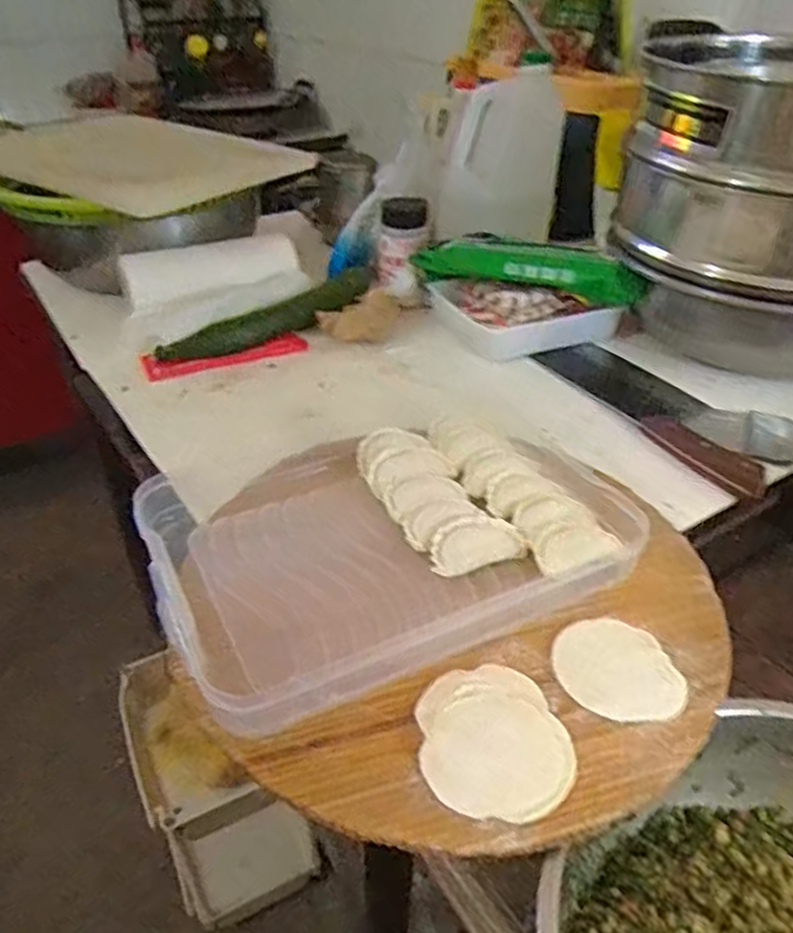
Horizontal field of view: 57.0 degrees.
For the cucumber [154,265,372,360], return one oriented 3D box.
[{"bbox_3d":[-0.132,-0.164,0.822,0.046,0.037,0.270,28,45,33],"label":"cucumber"}]

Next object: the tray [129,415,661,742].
[{"bbox_3d":[-0.006,0.044,0.521,0.317,0.033,0.226,-16,39,-21],"label":"tray"}]

